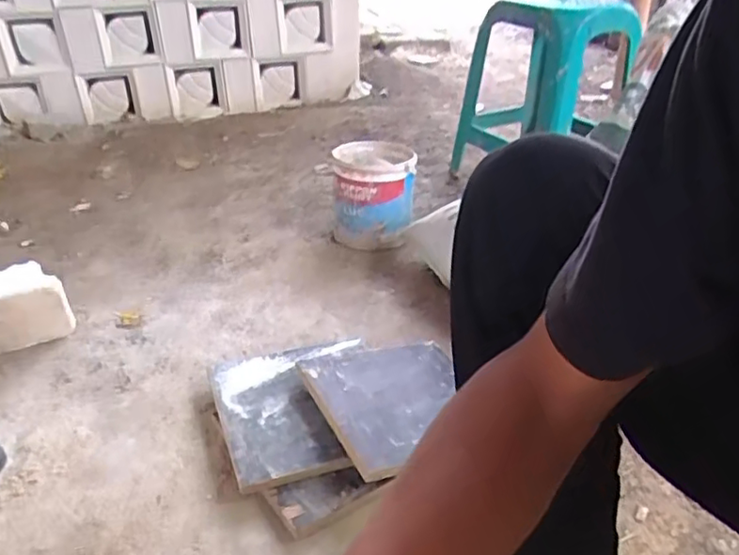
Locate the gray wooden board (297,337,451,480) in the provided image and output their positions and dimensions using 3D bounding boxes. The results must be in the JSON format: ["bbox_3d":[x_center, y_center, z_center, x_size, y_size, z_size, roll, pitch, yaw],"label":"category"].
[{"bbox_3d":[0.042,0.174,0.913,0.247,0.020,0.243,-2,29,-30],"label":"gray wooden board"}]

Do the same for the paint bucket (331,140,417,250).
[{"bbox_3d":[0.009,-0.186,1.400,0.171,0.193,0.190,3,31,1],"label":"paint bucket"}]

